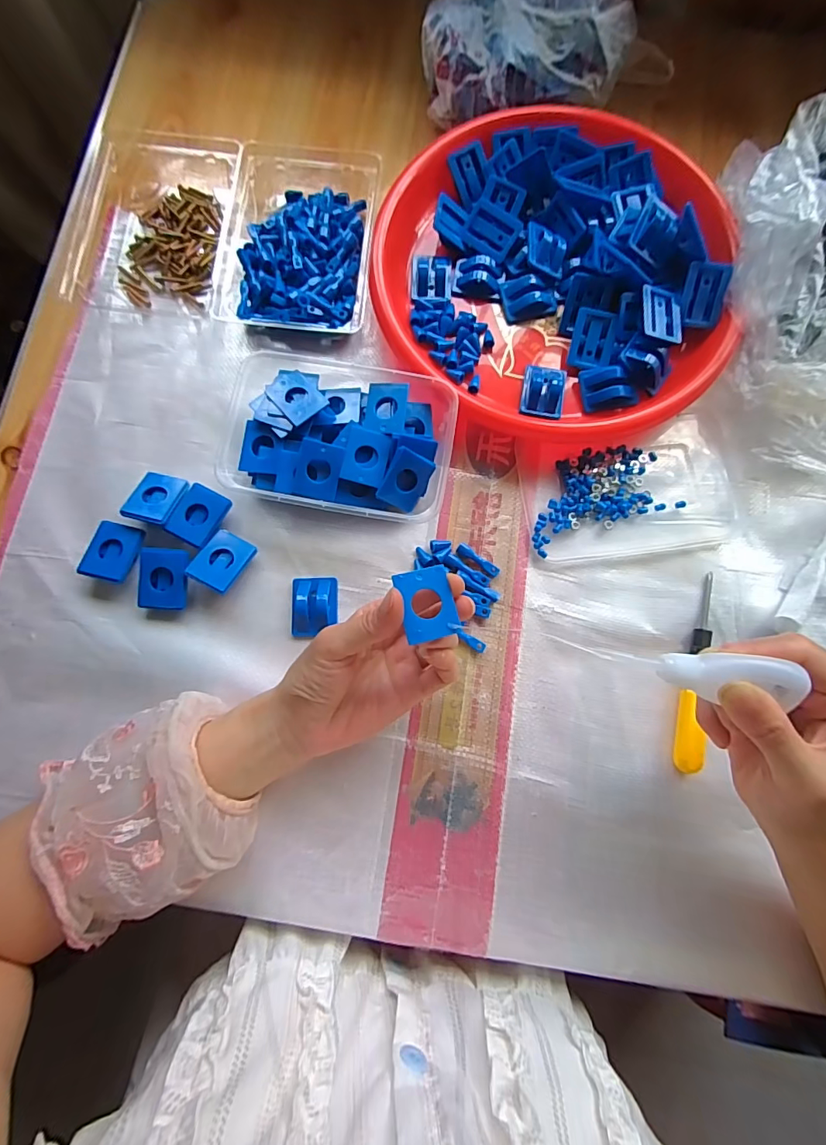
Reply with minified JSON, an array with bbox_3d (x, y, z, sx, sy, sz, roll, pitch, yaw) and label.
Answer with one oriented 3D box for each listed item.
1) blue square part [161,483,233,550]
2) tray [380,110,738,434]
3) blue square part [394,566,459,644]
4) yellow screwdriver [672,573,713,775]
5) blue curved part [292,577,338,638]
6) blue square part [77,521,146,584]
[{"bbox_3d":[-0.163,-0.043,0.358,0.034,0.015,0.044,25,80,4],"label":"blue square part"},{"bbox_3d":[0.107,-0.251,0.382,0.268,0.055,0.280,0,79,0],"label":"tray"},{"bbox_3d":[0.008,0.017,0.265,0.030,0.004,0.040,-13,77,-14],"label":"blue square part"},{"bbox_3d":[0.207,0.070,0.339,0.016,0.018,0.144,13,79,2],"label":"yellow screwdriver"},{"bbox_3d":[-0.074,0.025,0.351,0.034,0.012,0.045,-2,79,-1],"label":"blue curved part"},{"bbox_3d":[-0.224,-0.015,0.350,0.033,0.012,0.044,16,79,3],"label":"blue square part"}]

